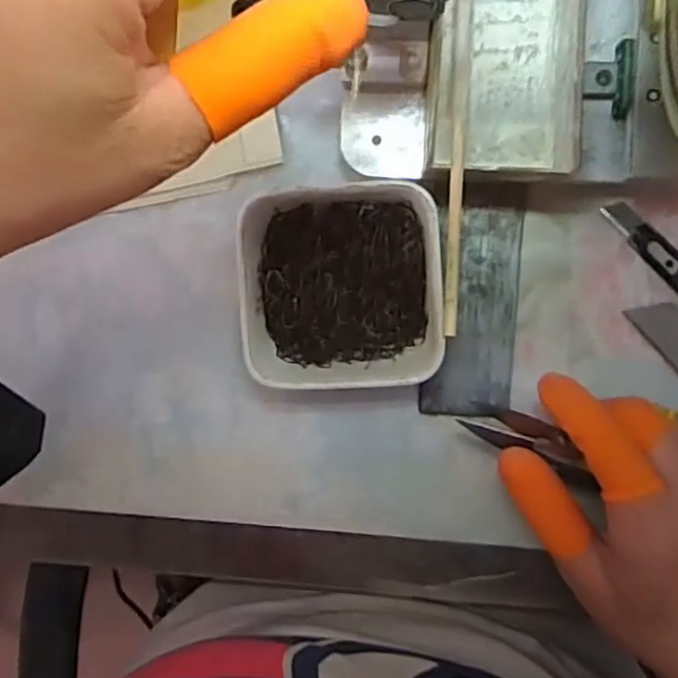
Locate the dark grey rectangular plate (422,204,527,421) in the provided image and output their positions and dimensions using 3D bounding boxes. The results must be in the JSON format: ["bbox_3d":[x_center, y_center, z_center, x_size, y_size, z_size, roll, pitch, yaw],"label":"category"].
[{"bbox_3d":[0.058,-0.011,0.302,0.036,0.004,0.088,6,94,7],"label":"dark grey rectangular plate"}]

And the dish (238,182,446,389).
[{"bbox_3d":[0.002,-0.021,0.294,0.078,0.033,0.078,-2,94,7],"label":"dish"}]

